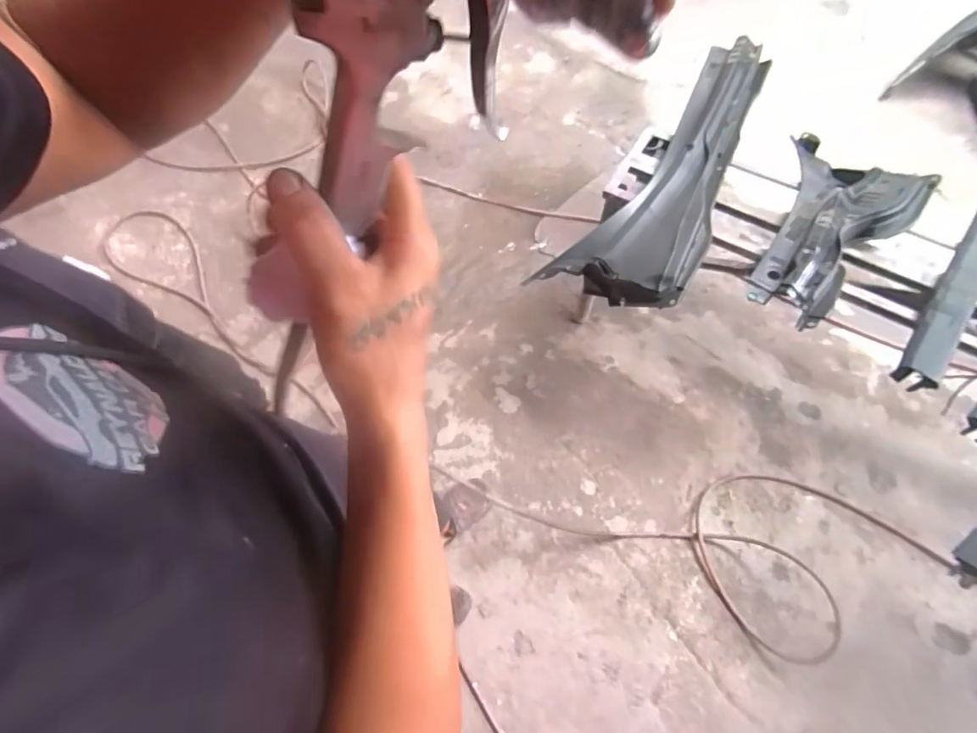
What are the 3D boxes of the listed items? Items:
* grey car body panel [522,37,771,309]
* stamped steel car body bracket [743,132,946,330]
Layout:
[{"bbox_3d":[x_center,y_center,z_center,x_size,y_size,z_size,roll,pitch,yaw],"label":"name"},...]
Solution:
[{"bbox_3d":[0.496,-0.468,1.215,0.303,0.155,0.852,36,73,15],"label":"grey car body panel"},{"bbox_3d":[0.804,-0.322,1.112,0.264,0.113,0.591,26,71,12],"label":"stamped steel car body bracket"}]

